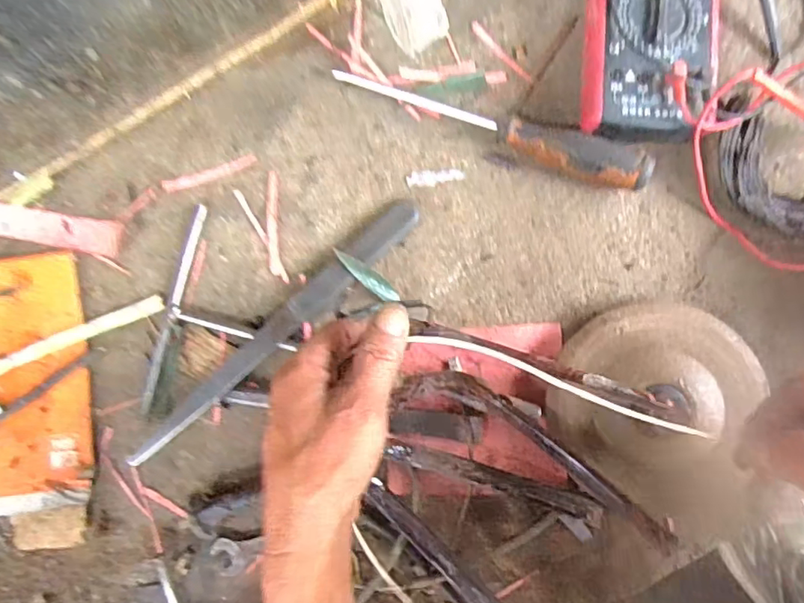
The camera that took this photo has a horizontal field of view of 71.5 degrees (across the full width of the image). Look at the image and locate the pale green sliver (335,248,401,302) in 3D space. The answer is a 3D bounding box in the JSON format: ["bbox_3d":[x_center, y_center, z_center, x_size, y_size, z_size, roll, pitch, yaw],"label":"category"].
[{"bbox_3d":[-0.026,-0.019,0.414,0.058,0.010,0.013,39,90,-17],"label":"pale green sliver"}]

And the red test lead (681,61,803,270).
[{"bbox_3d":[0.277,-0.097,0.355,0.158,0.075,0.142,-15,83,5],"label":"red test lead"}]

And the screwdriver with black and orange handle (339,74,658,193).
[{"bbox_3d":[0.061,-0.134,0.410,0.239,0.031,0.033,26,88,9],"label":"screwdriver with black and orange handle"}]

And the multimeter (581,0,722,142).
[{"bbox_3d":[0.174,-0.201,0.395,0.092,0.045,0.185,2,86,8],"label":"multimeter"}]

